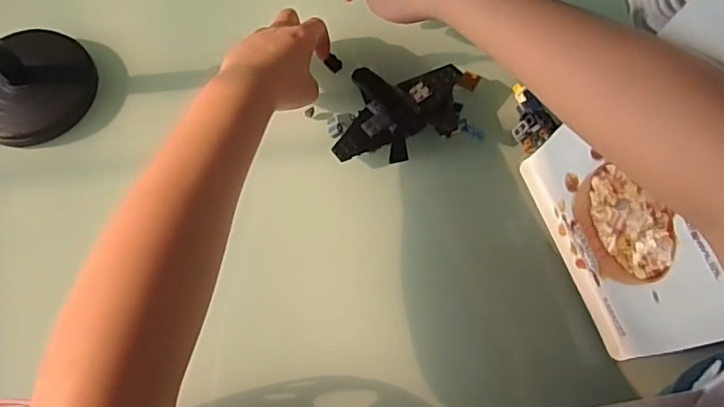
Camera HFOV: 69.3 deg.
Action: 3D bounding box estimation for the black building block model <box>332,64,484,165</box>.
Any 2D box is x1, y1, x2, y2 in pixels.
[{"bbox_3d":[0.040,-0.075,0.440,0.113,0.028,0.094,4,69,2],"label":"black building block model"}]

